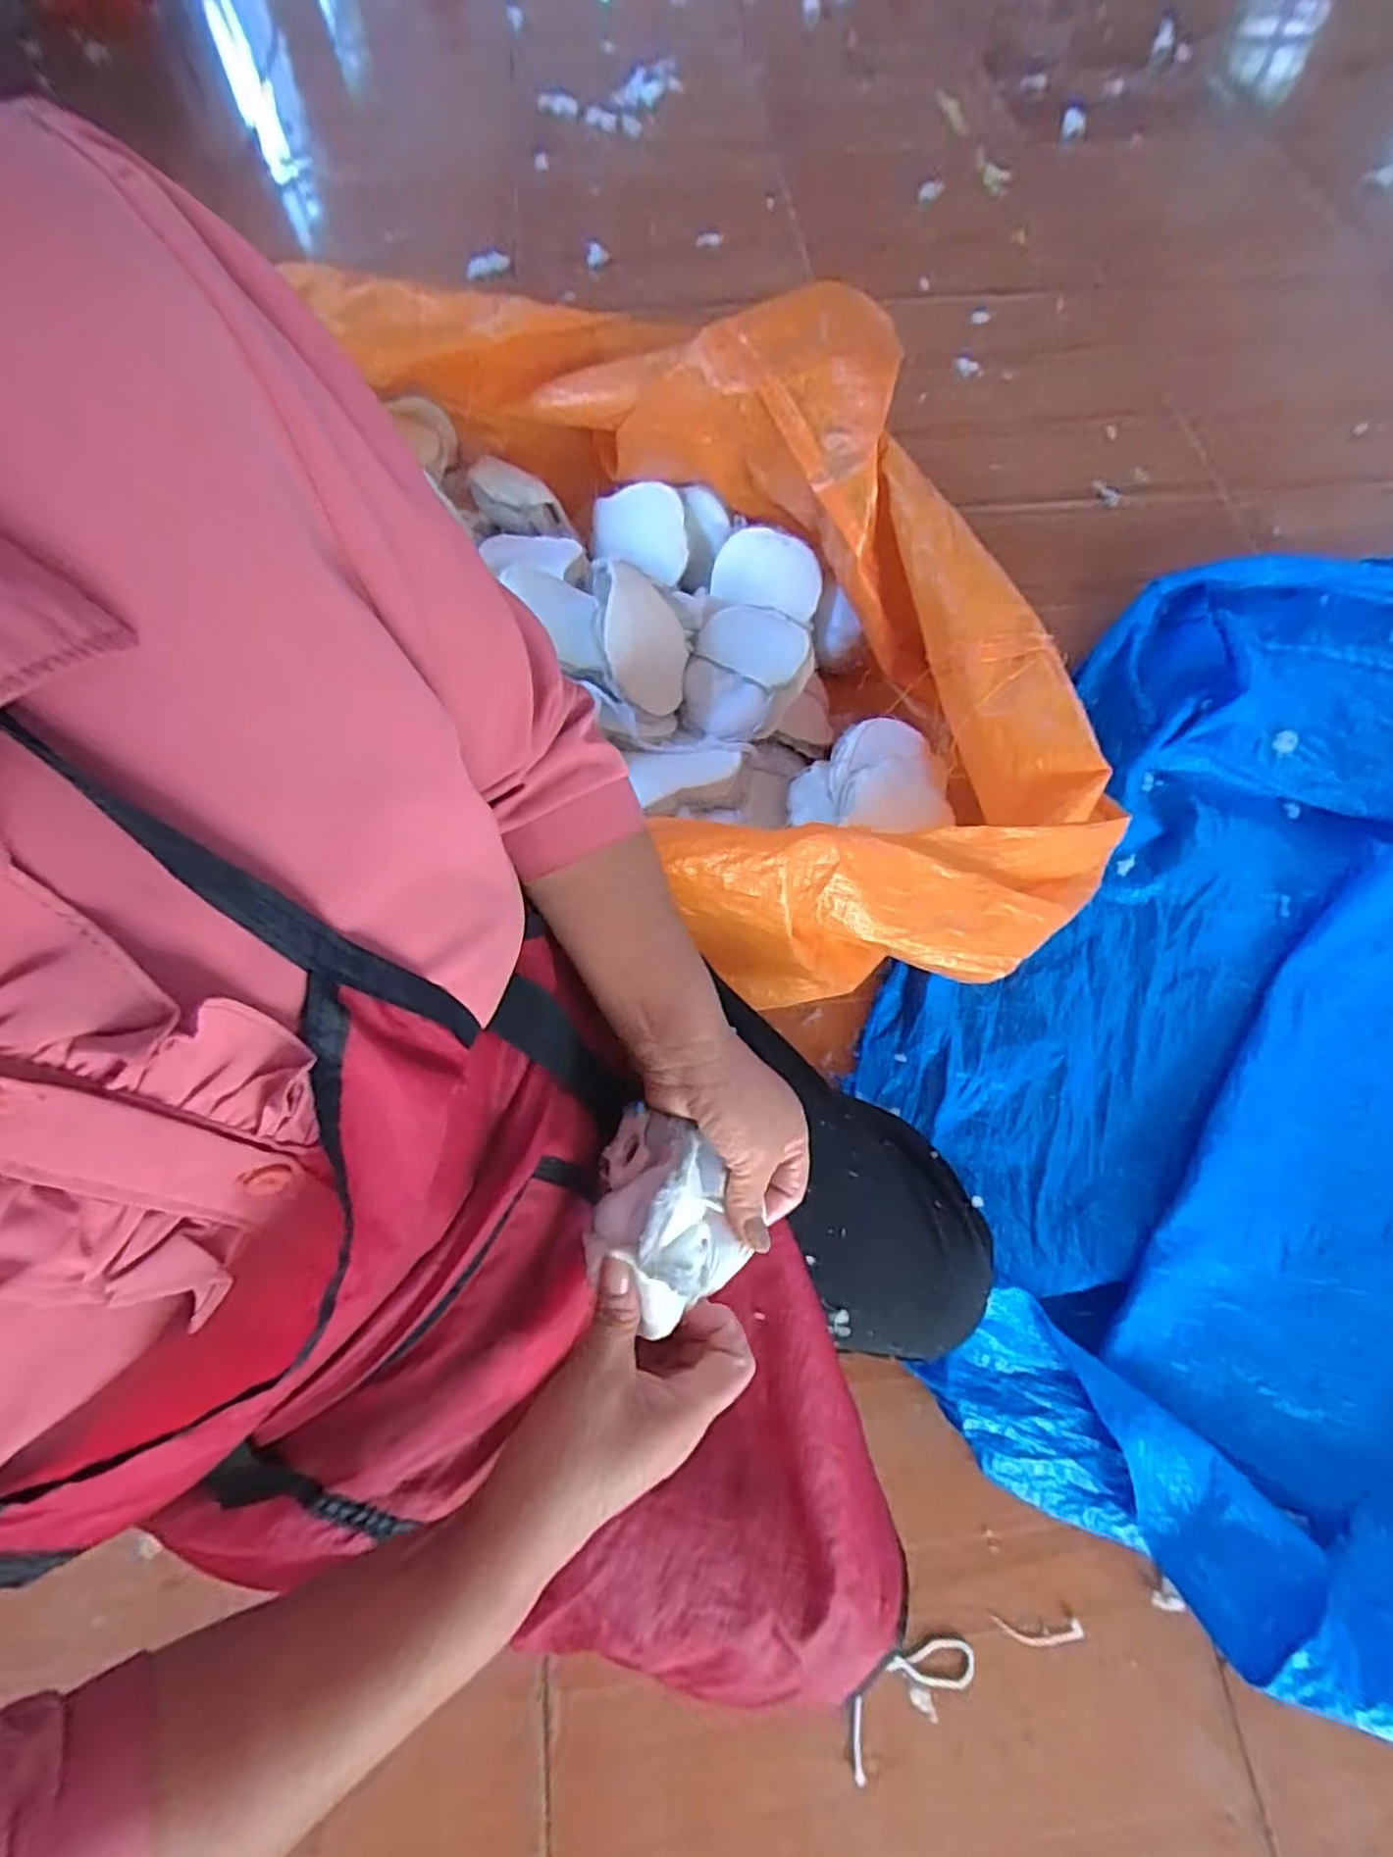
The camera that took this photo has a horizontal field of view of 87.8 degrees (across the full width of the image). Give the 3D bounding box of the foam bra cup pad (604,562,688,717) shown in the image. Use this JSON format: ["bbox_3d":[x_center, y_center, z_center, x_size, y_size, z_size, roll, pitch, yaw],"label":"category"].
[{"bbox_3d":[-0.057,-0.332,0.828,0.128,0.028,0.155,18,74,-40],"label":"foam bra cup pad"}]

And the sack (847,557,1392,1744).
[{"bbox_3d":[0.830,0.056,0.870,0.924,0.100,1.433,32,70,14],"label":"sack"}]

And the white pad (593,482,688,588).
[{"bbox_3d":[-0.072,-0.552,0.998,0.149,0.113,0.040,28,38,16],"label":"white pad"}]

